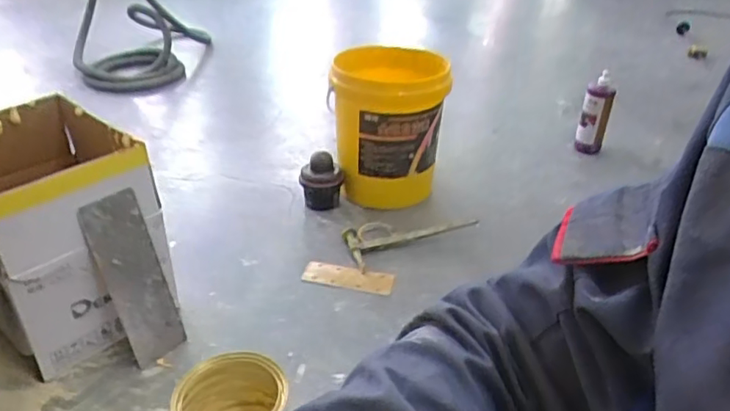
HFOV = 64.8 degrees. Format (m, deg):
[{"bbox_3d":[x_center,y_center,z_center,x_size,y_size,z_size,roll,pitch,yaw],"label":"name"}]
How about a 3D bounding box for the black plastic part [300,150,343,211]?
[{"bbox_3d":[-0.111,-0.064,1.483,0.105,0.151,0.112,-1,33,-2],"label":"black plastic part"}]

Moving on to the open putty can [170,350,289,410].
[{"bbox_3d":[-0.197,0.327,0.870,0.158,0.131,0.154,0,33,0],"label":"open putty can"}]

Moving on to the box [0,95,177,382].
[{"bbox_3d":[-0.590,0.046,1.093,0.417,0.364,0.289,27,41,34],"label":"box"}]

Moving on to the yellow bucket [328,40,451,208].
[{"bbox_3d":[0.055,-0.209,1.526,0.283,0.347,0.281,-2,33,-4],"label":"yellow bucket"}]

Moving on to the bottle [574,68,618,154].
[{"bbox_3d":[0.690,-0.275,1.719,0.082,0.254,0.082,13,35,19],"label":"bottle"}]

